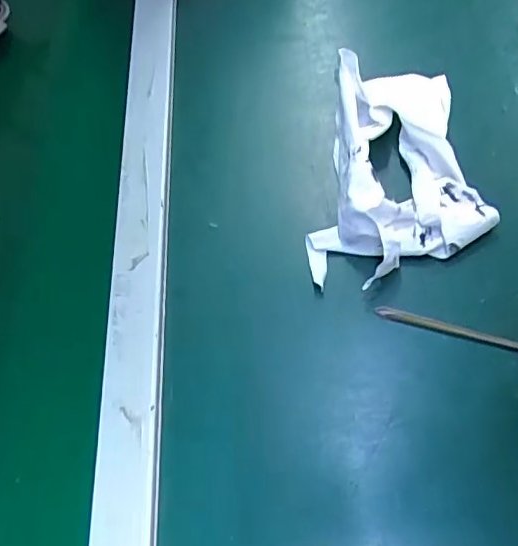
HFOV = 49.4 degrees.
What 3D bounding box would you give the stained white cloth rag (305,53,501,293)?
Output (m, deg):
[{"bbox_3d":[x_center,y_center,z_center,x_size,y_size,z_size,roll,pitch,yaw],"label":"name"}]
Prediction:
[{"bbox_3d":[0.102,-0.089,0.426,0.133,0.059,0.198,-3,66,7],"label":"stained white cloth rag"}]

